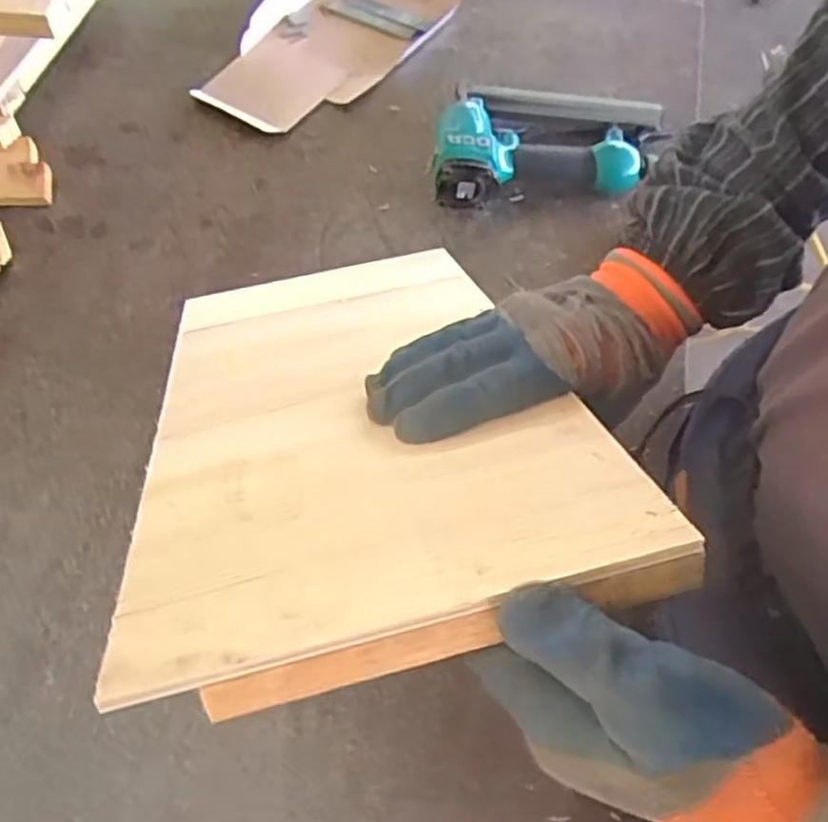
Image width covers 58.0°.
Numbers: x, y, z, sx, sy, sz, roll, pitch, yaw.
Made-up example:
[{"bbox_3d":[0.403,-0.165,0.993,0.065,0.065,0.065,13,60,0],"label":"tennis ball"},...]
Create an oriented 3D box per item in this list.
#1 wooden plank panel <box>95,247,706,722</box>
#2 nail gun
[{"bbox_3d":[-0.043,-0.020,0.461,0.225,0.026,0.435,-16,31,-4],"label":"wooden plank panel"},{"bbox_3d":[0.130,-0.264,0.722,0.240,0.060,0.116,-11,62,-7],"label":"nail gun"}]

